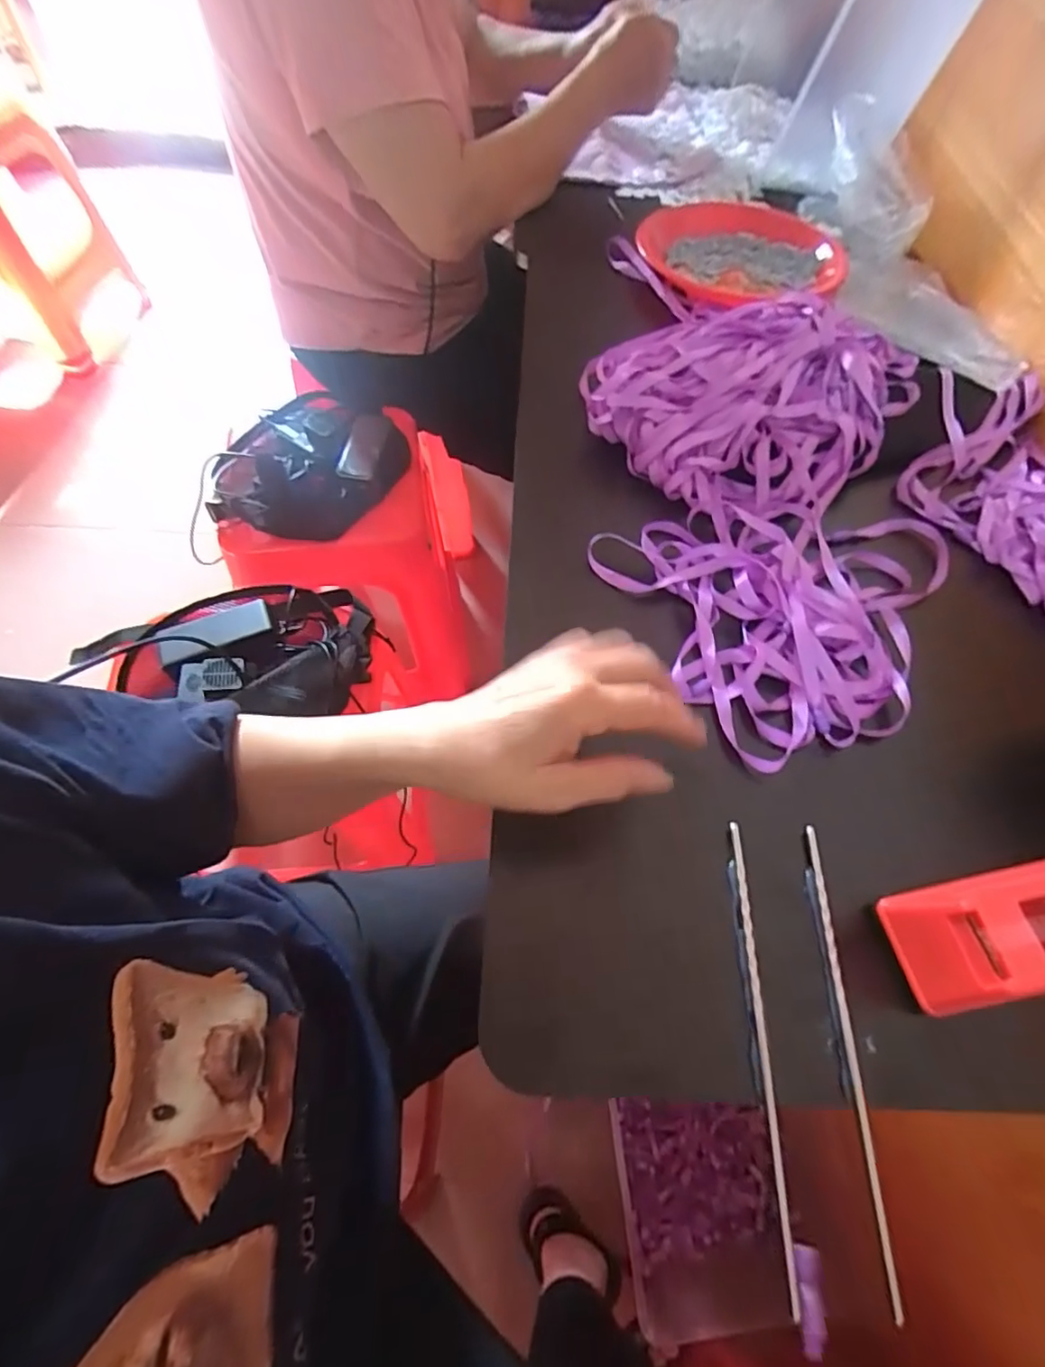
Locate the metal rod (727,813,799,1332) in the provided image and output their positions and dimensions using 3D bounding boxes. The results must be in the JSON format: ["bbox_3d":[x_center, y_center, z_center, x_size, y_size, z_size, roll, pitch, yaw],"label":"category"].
[{"bbox_3d":[0.129,0.187,0.320,0.007,0.006,0.220,4,61,-1],"label":"metal rod"}]

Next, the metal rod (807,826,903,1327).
[{"bbox_3d":[0.175,0.189,0.316,0.009,0.011,0.220,4,61,-2],"label":"metal rod"}]

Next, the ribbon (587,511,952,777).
[{"bbox_3d":[0.222,-0.069,0.457,0.291,0.033,0.221,-25,66,-16],"label":"ribbon"}]

